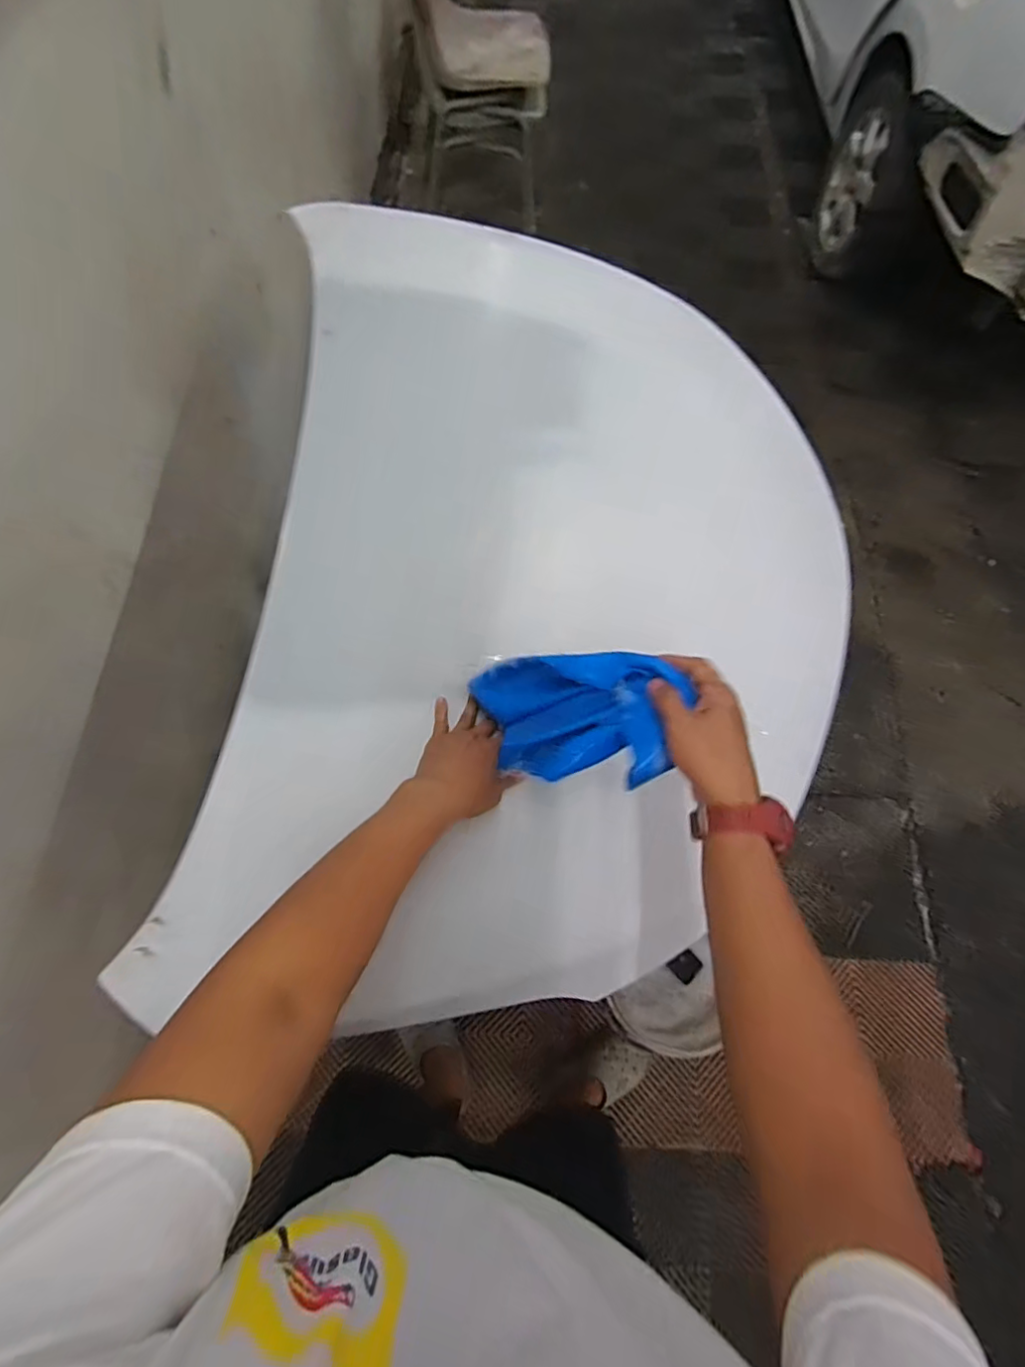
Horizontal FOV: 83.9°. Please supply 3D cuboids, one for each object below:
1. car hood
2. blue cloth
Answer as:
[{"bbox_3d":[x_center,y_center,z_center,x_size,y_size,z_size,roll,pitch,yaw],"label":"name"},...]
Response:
[{"bbox_3d":[0.050,-0.206,0.851,0.841,0.144,1.237,4,69,1],"label":"car hood"},{"bbox_3d":[0.055,0.035,0.591,0.236,0.031,0.127,-3,91,33],"label":"blue cloth"}]

